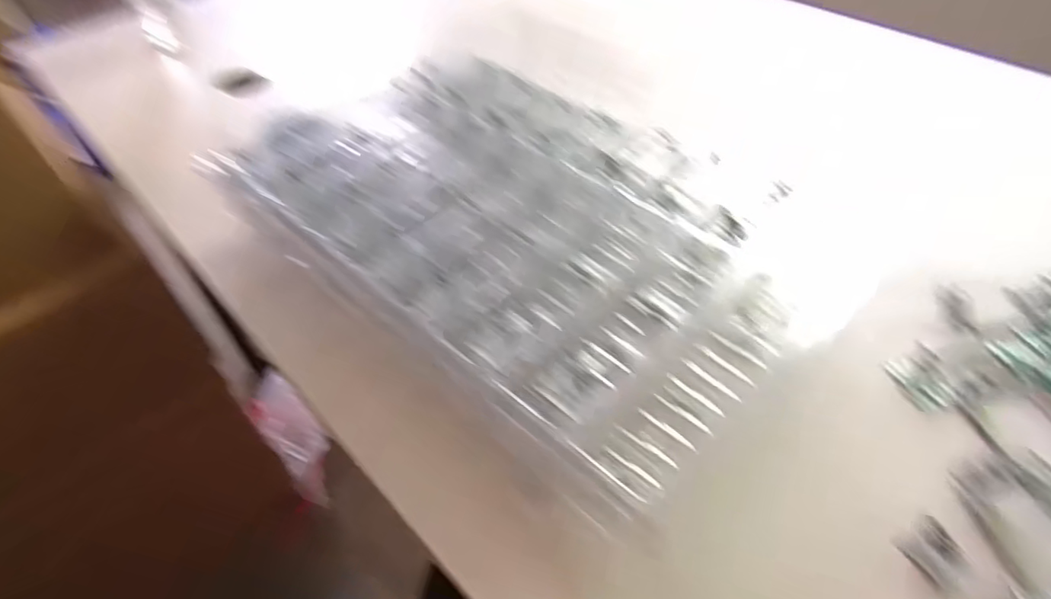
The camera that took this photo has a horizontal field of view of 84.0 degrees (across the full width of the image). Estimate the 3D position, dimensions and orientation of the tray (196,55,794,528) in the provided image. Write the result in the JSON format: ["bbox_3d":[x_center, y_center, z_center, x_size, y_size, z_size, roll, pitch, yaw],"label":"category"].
[{"bbox_3d":[-0.008,-0.083,0.435,0.424,0.036,0.293,33,58,28],"label":"tray"}]

